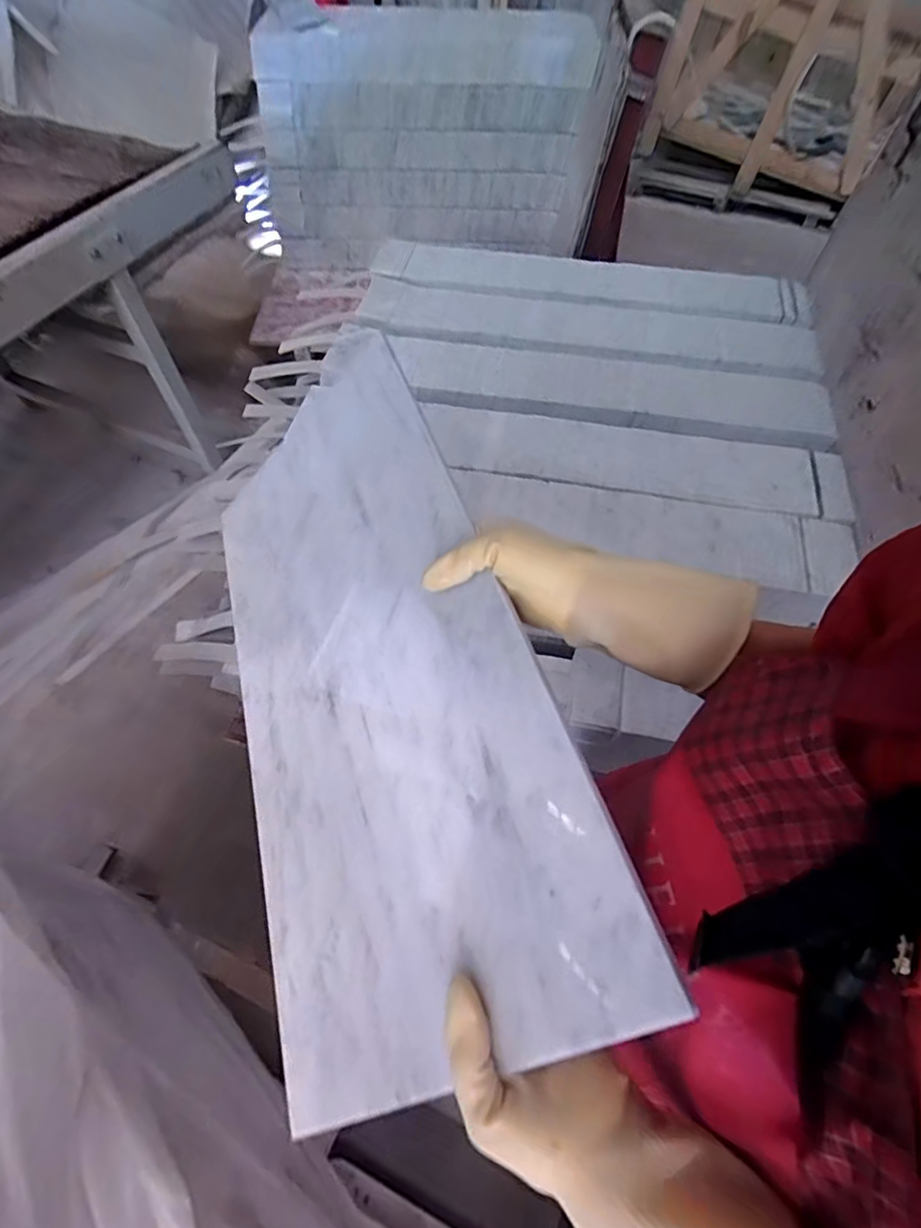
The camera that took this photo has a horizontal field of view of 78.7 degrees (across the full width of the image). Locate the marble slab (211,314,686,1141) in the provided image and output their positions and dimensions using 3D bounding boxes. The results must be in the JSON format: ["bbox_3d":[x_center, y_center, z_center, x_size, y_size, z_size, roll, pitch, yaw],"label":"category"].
[{"bbox_3d":[-0.103,0.010,0.507,0.299,0.020,0.651,-40,52,23],"label":"marble slab"}]

